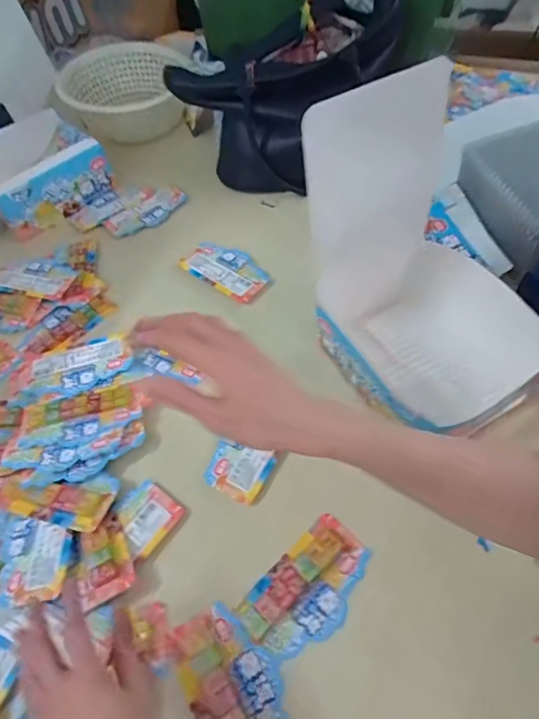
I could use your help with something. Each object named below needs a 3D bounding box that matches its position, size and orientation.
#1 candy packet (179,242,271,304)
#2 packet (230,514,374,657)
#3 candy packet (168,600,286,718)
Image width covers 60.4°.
[{"bbox_3d":[-0.065,-0.138,0.705,0.146,0.013,0.075,34,65,24],"label":"candy packet"},{"bbox_3d":[0.039,0.221,0.448,0.133,0.011,0.077,-39,61,-19],"label":"packet"},{"bbox_3d":[-0.029,0.291,0.405,0.076,0.010,0.141,-29,59,-14],"label":"candy packet"}]

